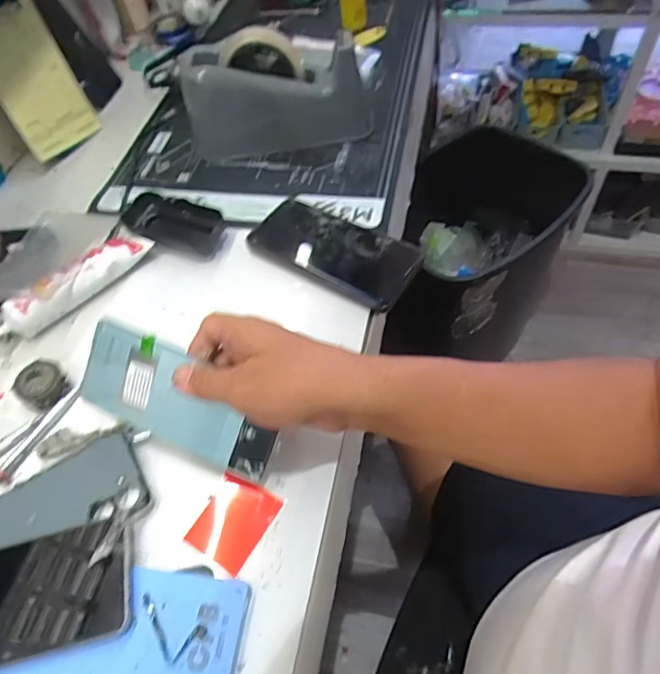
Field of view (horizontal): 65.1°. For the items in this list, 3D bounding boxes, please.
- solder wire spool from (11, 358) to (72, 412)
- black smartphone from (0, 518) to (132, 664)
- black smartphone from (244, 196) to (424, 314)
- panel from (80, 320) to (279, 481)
[{"bbox_3d":[-0.243,0.042,0.440,0.039,0.022,0.038,-1,55,1],"label":"solder wire spool"},{"bbox_3d":[-0.214,0.176,0.342,0.164,0.006,0.073,-16,55,-1],"label":"black smartphone"},{"bbox_3d":[0.001,-0.089,0.510,0.180,0.011,0.079,26,63,27],"label":"black smartphone"},{"bbox_3d":[-0.109,0.045,0.375,0.152,0.007,0.066,23,103,10],"label":"panel"}]

